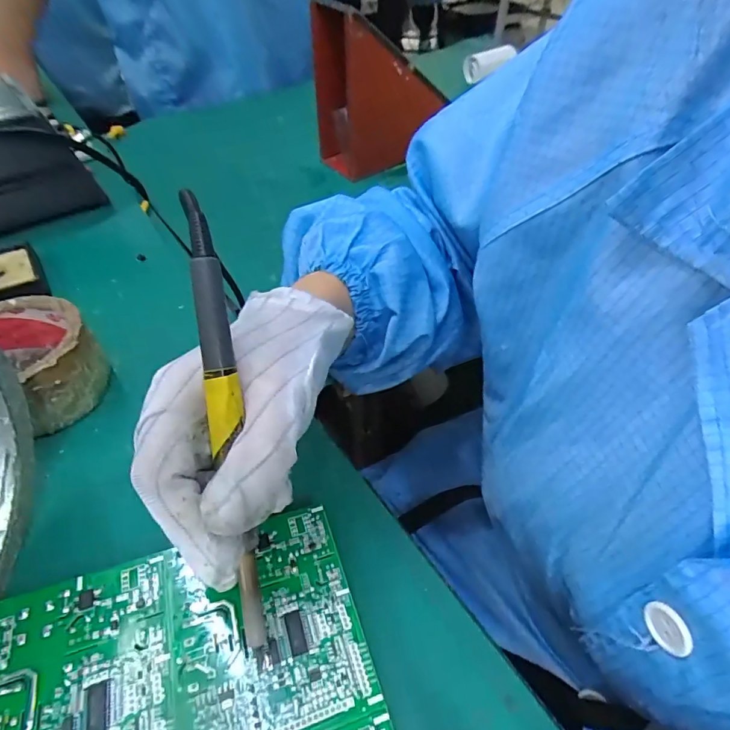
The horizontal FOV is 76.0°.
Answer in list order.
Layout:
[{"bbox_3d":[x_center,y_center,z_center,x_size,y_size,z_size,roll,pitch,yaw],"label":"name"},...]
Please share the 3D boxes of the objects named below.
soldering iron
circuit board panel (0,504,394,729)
[{"bbox_3d":[-0.057,0.031,0.198,0.012,0.201,0.013,-8,4,-7],"label":"soldering iron"},{"bbox_3d":[-0.070,0.161,0.177,0.164,0.009,0.187,-14,50,-13],"label":"circuit board panel"}]

